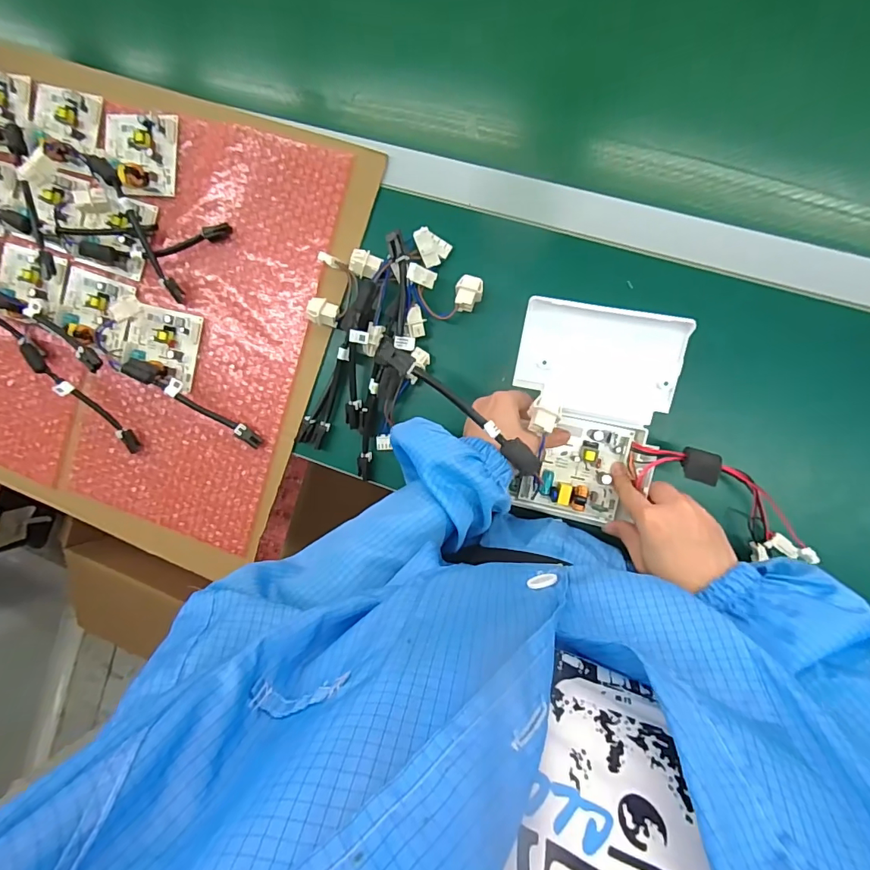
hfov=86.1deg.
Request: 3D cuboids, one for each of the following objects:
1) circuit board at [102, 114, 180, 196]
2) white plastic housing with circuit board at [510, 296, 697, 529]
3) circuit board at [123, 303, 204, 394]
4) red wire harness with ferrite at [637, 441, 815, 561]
[{"bbox_3d":[-0.331,-0.308,0.509,0.089,0.020,0.088,7,93,9],"label":"circuit board"},{"bbox_3d":[0.129,-0.015,0.406,0.127,0.051,0.181,11,94,9],"label":"white plastic housing with circuit board"},{"bbox_3d":[-0.310,-0.100,0.514,0.094,0.020,0.081,14,94,9],"label":"circuit board"},{"bbox_3d":[0.254,0.059,0.403,0.179,0.043,0.054,35,97,-13],"label":"red wire harness with ferrite"}]

